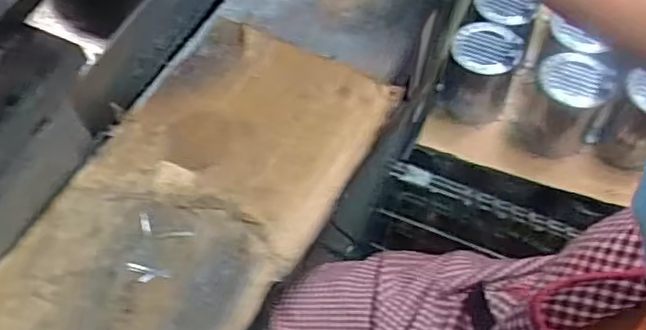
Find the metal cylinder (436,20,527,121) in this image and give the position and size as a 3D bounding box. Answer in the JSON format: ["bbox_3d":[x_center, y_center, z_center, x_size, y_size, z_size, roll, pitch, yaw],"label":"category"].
[{"bbox_3d":[0.208,-0.118,0.846,0.091,0.129,0.090,16,61,10],"label":"metal cylinder"}]

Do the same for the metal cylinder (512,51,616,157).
[{"bbox_3d":[0.306,-0.076,0.809,0.089,0.125,0.085,20,62,12],"label":"metal cylinder"}]

